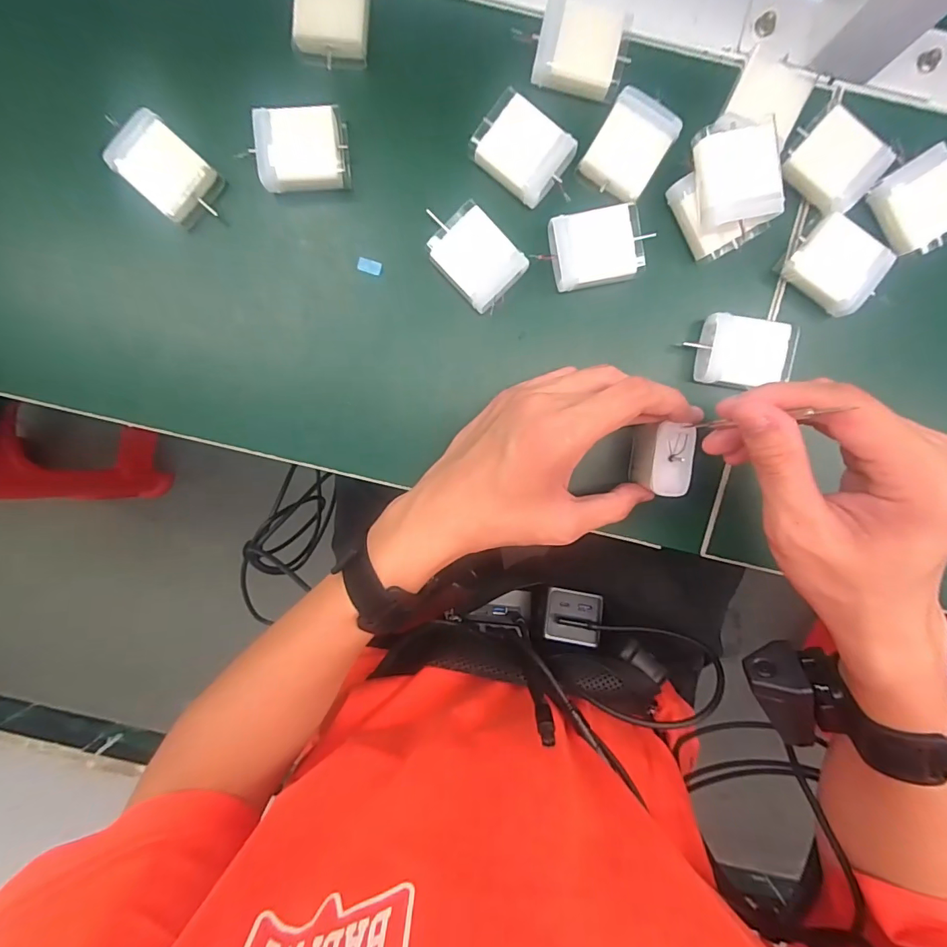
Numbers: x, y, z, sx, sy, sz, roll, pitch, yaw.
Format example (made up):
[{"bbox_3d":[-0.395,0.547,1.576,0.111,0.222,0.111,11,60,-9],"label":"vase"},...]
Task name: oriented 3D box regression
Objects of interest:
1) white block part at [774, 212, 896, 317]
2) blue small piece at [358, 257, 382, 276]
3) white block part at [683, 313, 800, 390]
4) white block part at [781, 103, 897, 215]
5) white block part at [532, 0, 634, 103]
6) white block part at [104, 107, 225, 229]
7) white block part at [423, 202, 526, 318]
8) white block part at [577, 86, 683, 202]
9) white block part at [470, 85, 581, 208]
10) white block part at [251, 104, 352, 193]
[{"bbox_3d":[0.220,-0.126,0.280,0.050,0.022,0.042,44,93,-3],"label":"white block part"},{"bbox_3d":[-0.066,-0.131,0.289,0.015,0.004,0.008,17,94,-1],"label":"blue small piece"},{"bbox_3d":[0.170,-0.075,0.287,0.058,0.021,0.041,4,94,0],"label":"white block part"},{"bbox_3d":[0.214,-0.184,0.273,0.048,0.018,0.043,41,94,-2],"label":"white block part"},{"bbox_3d":[0.063,-0.246,0.266,0.056,0.011,0.043,11,94,0],"label":"white block part"},{"bbox_3d":[-0.184,-0.181,0.277,0.054,0.020,0.040,42,94,-3],"label":"white block part"},{"bbox_3d":[-0.001,-0.132,0.281,0.060,0.016,0.042,44,93,-3],"label":"white block part"},{"bbox_3d":[0.092,-0.194,0.273,0.041,0.013,0.054,31,94,-2],"label":"white block part"},{"bbox_3d":[0.029,-0.192,0.274,0.053,0.013,0.042,38,94,-2],"label":"white block part"},{"bbox_3d":[-0.102,-0.193,0.275,0.050,0.020,0.042,-5,94,1],"label":"white block part"}]

